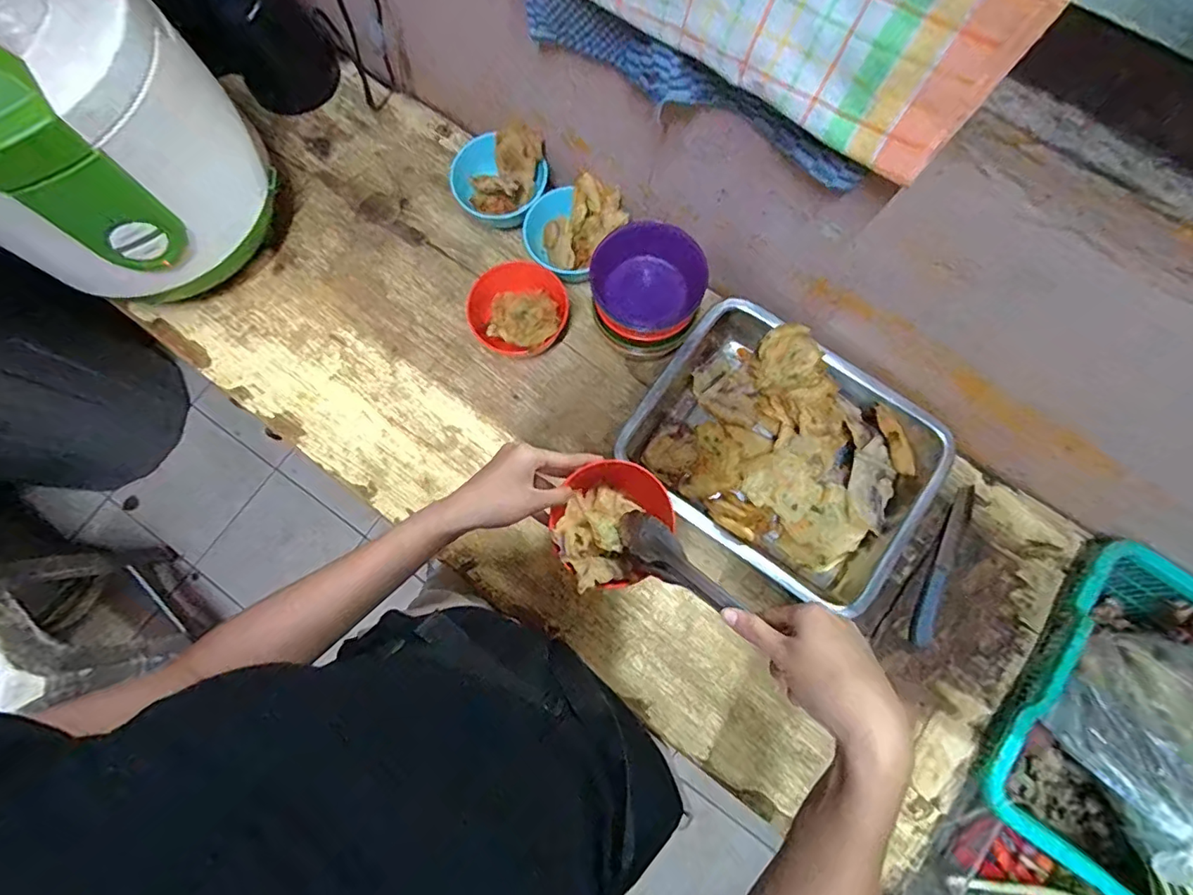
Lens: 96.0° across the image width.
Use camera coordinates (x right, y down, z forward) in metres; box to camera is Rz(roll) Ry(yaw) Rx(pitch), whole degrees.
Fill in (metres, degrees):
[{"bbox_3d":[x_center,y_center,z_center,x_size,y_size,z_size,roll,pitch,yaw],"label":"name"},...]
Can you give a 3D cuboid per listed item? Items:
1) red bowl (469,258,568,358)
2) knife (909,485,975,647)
[{"bbox_3d":[-0.084,-0.154,0.609,0.107,0.063,0.104,0,78,1],"label":"red bowl"},{"bbox_3d":[0.368,0.123,0.567,0.022,0.013,0.178,26,81,6],"label":"knife"}]

